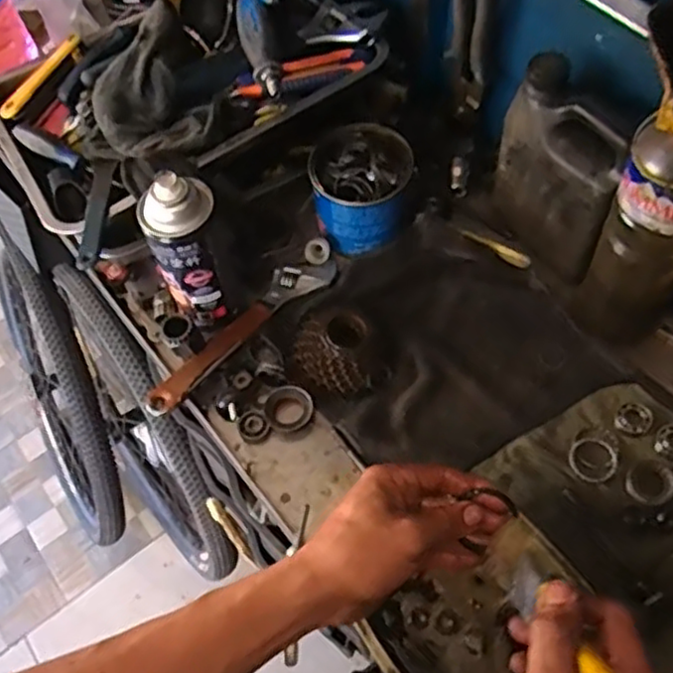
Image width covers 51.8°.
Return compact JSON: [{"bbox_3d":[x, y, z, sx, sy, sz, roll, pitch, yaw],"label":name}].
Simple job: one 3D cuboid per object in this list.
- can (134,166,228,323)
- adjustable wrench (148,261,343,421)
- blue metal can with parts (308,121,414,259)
[{"bbox_3d":[-0.130,-0.076,0.614,0.061,0.161,0.051,-13,60,-5],"label":"can"},{"bbox_3d":[-0.092,-0.011,0.675,0.045,0.025,0.233,38,68,22],"label":"adjustable wrench"},{"bbox_3d":[0.025,-0.153,0.699,0.096,0.082,0.090,-1,59,2],"label":"blue metal can with parts"}]

